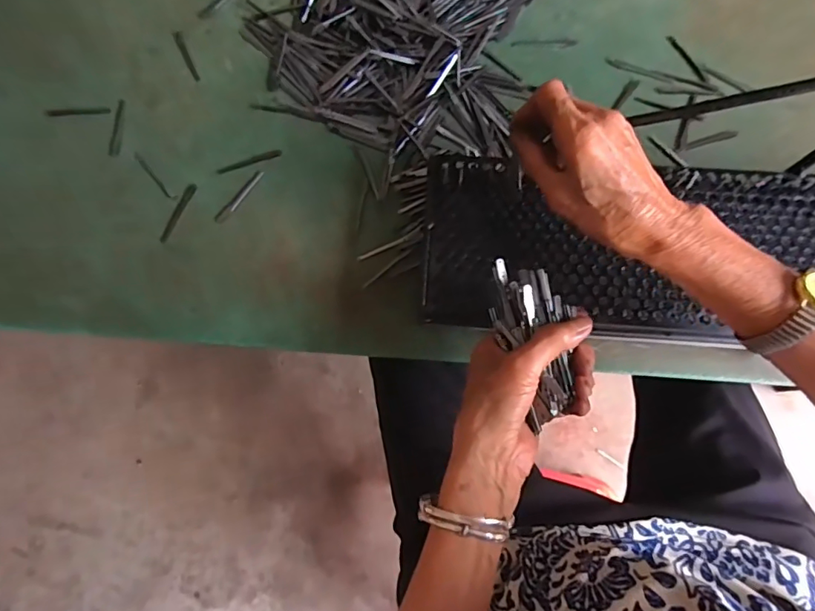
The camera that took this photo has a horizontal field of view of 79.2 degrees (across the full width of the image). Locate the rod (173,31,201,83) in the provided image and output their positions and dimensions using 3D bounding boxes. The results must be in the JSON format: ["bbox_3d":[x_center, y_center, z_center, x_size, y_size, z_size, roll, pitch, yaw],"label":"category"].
[{"bbox_3d":[-0.239,-0.270,0.534,0.009,0.004,0.066,-25,78,-4],"label":"rod"}]

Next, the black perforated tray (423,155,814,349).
[{"bbox_3d":[0.310,-0.040,0.403,0.587,0.033,0.152,2,77,3],"label":"black perforated tray"}]

